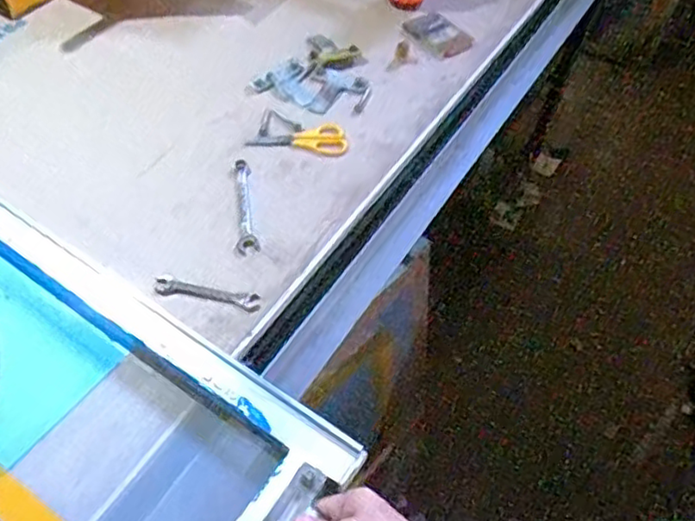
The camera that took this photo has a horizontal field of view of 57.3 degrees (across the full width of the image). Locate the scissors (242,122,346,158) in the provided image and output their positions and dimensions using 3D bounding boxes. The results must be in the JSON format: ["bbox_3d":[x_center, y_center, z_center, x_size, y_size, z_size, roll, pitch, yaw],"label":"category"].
[{"bbox_3d":[-0.063,-0.164,0.839,0.128,0.007,0.059,7,52,2],"label":"scissors"}]

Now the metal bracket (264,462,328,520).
[{"bbox_3d":[-0.048,0.207,0.526,0.026,0.014,0.084,29,60,18],"label":"metal bracket"}]

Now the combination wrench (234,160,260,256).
[{"bbox_3d":[-0.124,-0.068,0.761,0.026,0.004,0.150,-6,53,-8],"label":"combination wrench"}]

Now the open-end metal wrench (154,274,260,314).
[{"bbox_3d":[-0.150,0.036,0.681,0.114,0.005,0.024,10,53,5],"label":"open-end metal wrench"}]

